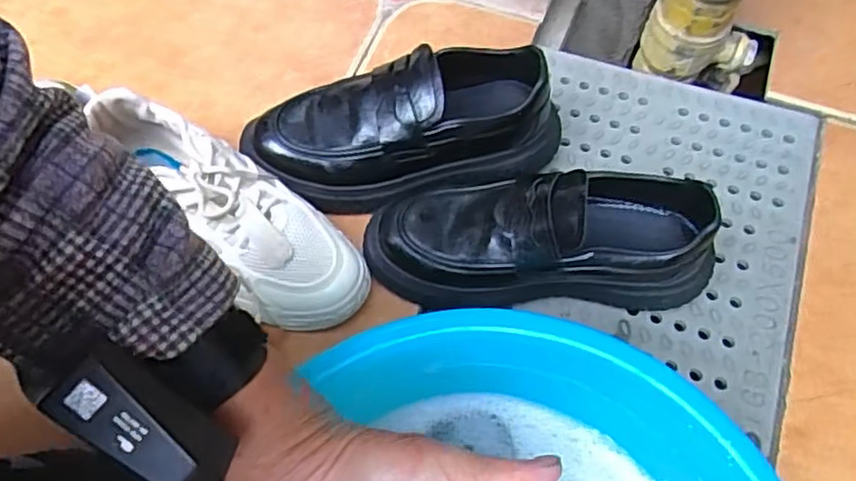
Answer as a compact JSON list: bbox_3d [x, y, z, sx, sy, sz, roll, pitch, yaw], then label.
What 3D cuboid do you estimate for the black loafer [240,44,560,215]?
[{"bbox_3d":[-0.022,-0.097,0.575,0.258,0.094,0.102,-12,63,-6],"label":"black loafer"}]

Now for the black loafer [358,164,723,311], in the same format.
[{"bbox_3d":[0.090,-0.004,0.529,0.279,0.094,0.103,-2,62,-1],"label":"black loafer"}]

